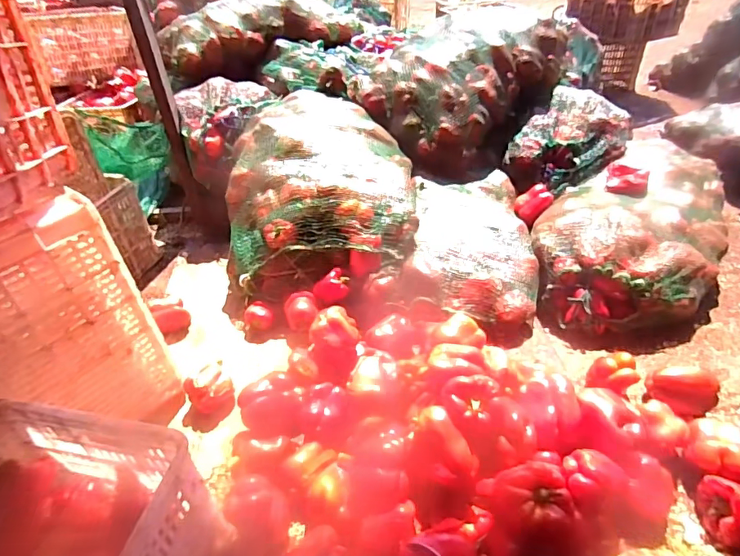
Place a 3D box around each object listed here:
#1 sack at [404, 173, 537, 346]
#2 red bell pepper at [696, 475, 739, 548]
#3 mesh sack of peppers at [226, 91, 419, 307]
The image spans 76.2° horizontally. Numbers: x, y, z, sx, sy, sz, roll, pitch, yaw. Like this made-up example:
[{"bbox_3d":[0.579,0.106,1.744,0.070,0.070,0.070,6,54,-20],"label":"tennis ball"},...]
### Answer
[{"bbox_3d":[0.278,-0.085,1.340,0.337,0.219,0.530,-2,38,5],"label":"sack"},{"bbox_3d":[0.637,0.394,0.796,0.116,0.089,0.099,1,38,8],"label":"red bell pepper"},{"bbox_3d":[-0.150,-0.266,1.397,0.525,0.333,0.654,-8,38,-3],"label":"mesh sack of peppers"}]

